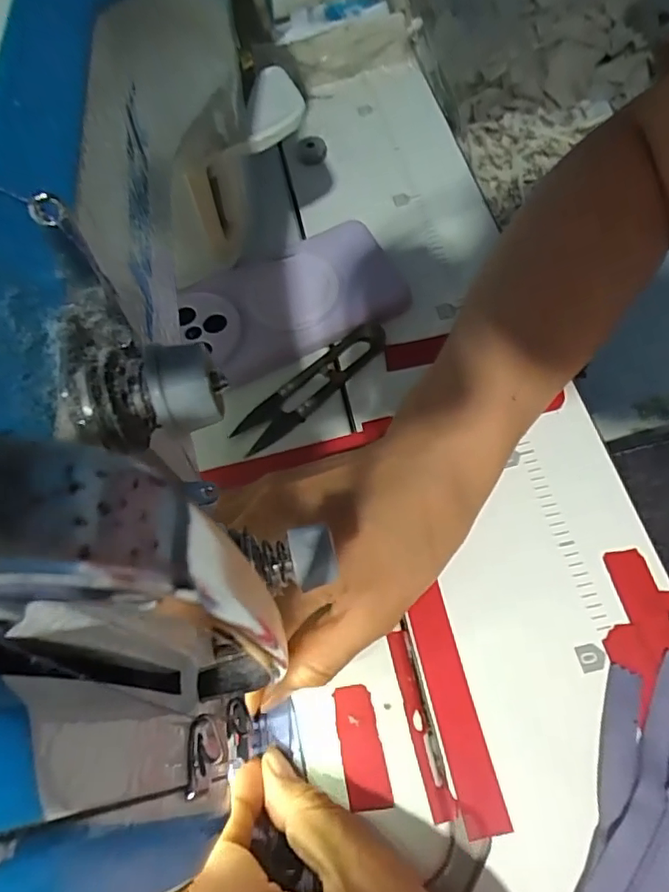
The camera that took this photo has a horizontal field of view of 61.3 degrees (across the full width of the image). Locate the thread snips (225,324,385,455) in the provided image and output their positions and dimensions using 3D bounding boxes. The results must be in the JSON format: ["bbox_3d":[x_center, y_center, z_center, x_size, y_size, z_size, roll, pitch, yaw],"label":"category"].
[{"bbox_3d":[-0.012,-0.034,0.312,0.099,0.013,0.024,-38,68,-14],"label":"thread snips"}]

